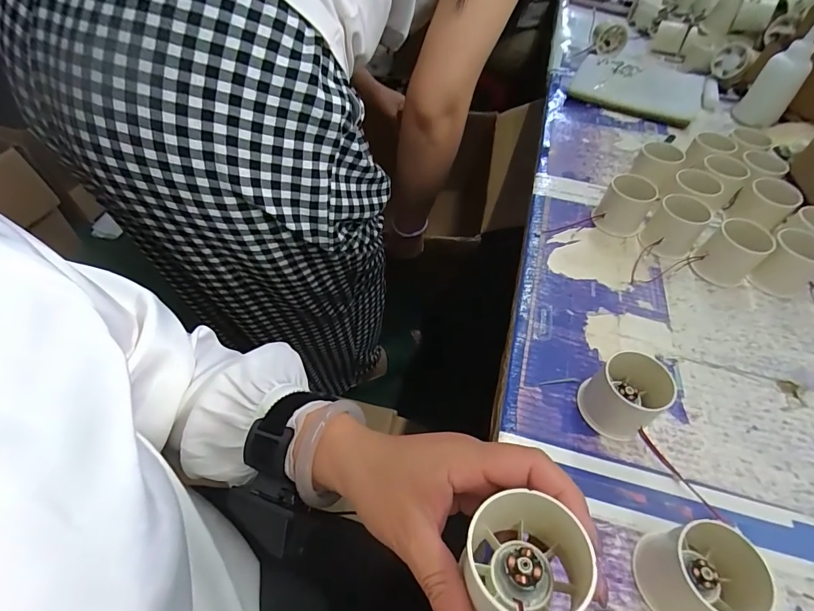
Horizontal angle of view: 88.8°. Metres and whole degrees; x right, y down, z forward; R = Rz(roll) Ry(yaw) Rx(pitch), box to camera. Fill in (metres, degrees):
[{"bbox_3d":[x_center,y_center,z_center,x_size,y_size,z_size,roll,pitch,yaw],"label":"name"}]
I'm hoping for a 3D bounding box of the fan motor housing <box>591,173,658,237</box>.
[{"bbox_3d":[0.251,-0.114,0.480,0.052,0.053,0.047,32,56,22],"label":"fan motor housing"}]

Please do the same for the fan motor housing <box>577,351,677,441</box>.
[{"bbox_3d":[0.174,0.068,0.329,0.059,0.052,0.052,-30,57,-24],"label":"fan motor housing"}]

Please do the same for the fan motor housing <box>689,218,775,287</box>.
[{"bbox_3d":[0.339,-0.054,0.434,0.043,0.057,0.050,-25,56,-21],"label":"fan motor housing"}]

